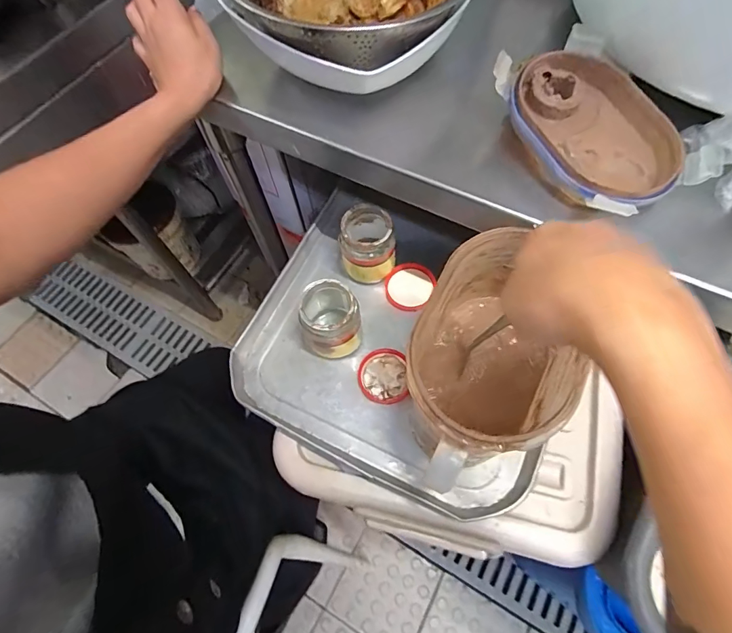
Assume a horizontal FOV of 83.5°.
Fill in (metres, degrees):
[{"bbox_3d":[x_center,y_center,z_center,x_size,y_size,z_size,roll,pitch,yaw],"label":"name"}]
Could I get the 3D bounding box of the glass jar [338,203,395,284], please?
[{"bbox_3d":[0.002,-0.089,0.512,0.065,0.082,0.066,-1,63,2],"label":"glass jar"}]

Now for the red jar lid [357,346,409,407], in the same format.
[{"bbox_3d":[0.020,0.071,0.484,0.056,0.012,0.063,-5,63,0],"label":"red jar lid"}]

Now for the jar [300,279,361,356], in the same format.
[{"bbox_3d":[-0.044,0.003,0.476,0.058,0.088,0.074,-21,64,-8],"label":"jar"}]

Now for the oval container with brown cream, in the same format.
[{"bbox_3d":[0.204,-0.168,0.362,0.133,0.043,0.166,-22,64,-9],"label":"oval container with brown cream"}]

